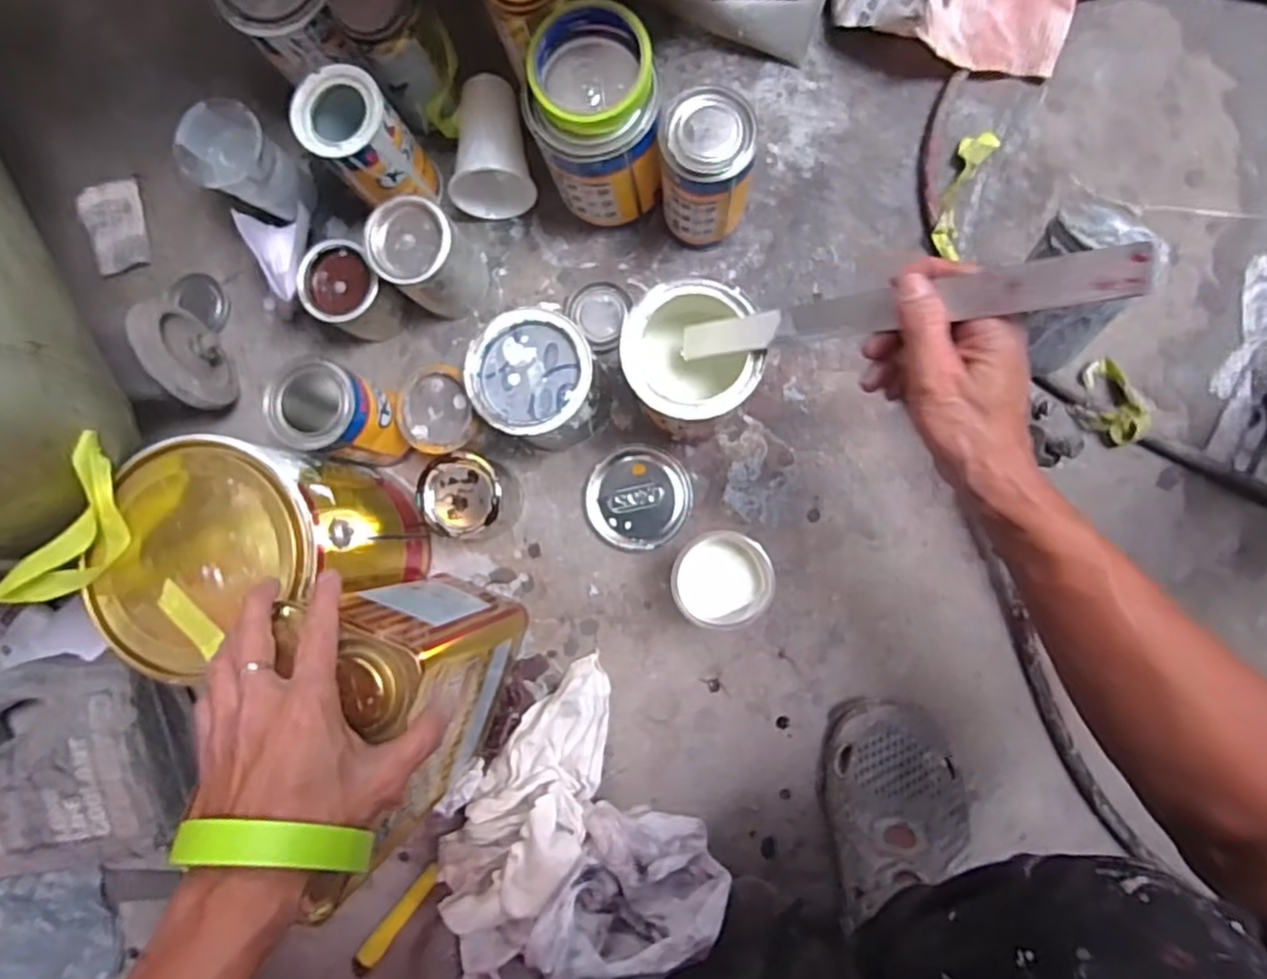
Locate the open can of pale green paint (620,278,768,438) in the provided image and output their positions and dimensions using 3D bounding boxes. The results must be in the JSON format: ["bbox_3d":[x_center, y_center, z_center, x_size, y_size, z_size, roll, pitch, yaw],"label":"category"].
[{"bbox_3d":[0.050,-0.099,0.567,0.103,0.135,0.101,0,86,6],"label":"open can of pale green paint"}]

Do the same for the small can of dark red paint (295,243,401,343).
[{"bbox_3d":[-0.254,-0.177,0.636,0.066,0.079,0.071,0,86,6],"label":"small can of dark red paint"}]

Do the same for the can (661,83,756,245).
[{"bbox_3d":[0.062,-0.258,0.578,0.072,0.140,0.067,0,86,6],"label":"can"}]

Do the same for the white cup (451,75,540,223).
[{"bbox_3d":[-0.133,-0.314,0.630,0.078,0.070,0.115,-6,85,5],"label":"white cup"}]

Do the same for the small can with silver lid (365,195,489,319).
[{"bbox_3d":[-0.178,-0.202,0.615,0.075,0.106,0.072,-41,83,2],"label":"small can with silver lid"}]

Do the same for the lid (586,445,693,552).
[{"bbox_3d":[0.005,0.008,0.631,0.093,0.011,0.091,0,86,6],"label":"lid"}]

